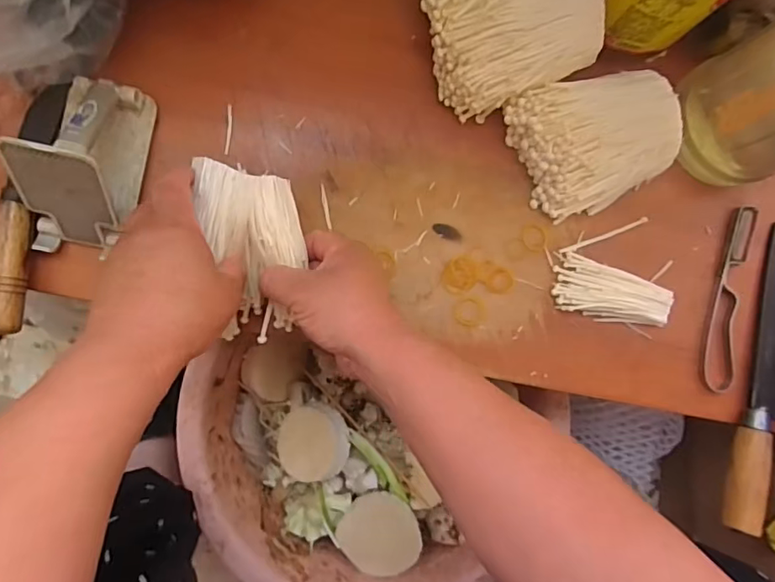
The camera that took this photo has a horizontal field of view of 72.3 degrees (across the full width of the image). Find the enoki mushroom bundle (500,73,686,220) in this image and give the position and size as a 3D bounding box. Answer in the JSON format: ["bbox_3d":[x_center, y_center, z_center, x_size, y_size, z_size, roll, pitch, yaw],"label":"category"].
[{"bbox_3d":[0.167,-0.120,0.433,0.117,0.064,0.100,-14,88,-9],"label":"enoki mushroom bundle"}]

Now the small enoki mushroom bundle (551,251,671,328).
[{"bbox_3d":[0.190,0.003,0.450,0.097,0.020,0.047,17,83,-7],"label":"small enoki mushroom bundle"}]

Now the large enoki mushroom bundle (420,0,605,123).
[{"bbox_3d":[0.090,-0.215,0.417,0.115,0.087,0.123,1,85,-8],"label":"large enoki mushroom bundle"}]

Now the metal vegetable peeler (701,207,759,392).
[{"bbox_3d":[0.302,0.006,0.467,0.031,0.007,0.164,12,84,-7],"label":"metal vegetable peeler"}]

